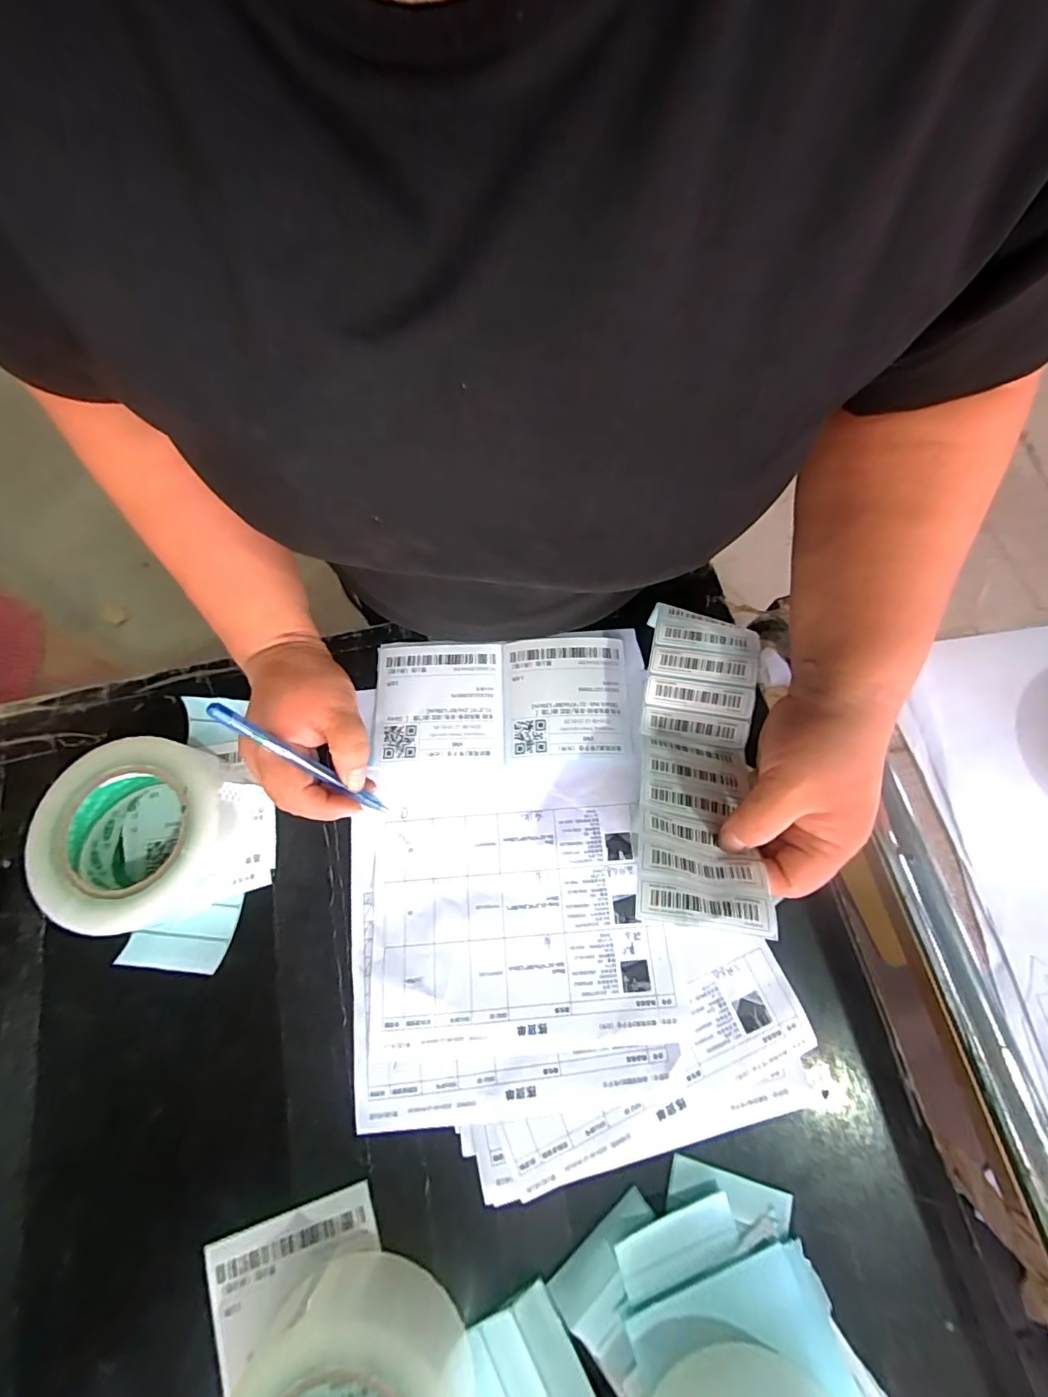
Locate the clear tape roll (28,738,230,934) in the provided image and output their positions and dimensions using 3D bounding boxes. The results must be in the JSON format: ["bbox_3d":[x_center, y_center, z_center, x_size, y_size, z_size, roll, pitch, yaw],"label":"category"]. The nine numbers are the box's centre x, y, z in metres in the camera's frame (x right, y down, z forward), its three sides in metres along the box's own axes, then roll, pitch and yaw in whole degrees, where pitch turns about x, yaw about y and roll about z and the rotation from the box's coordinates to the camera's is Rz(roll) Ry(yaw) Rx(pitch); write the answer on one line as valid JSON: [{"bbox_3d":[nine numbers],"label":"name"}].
[{"bbox_3d":[-0.261,0.092,0.357,0.118,0.051,0.116,0,73,1],"label":"clear tape roll"}]

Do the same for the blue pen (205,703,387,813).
[{"bbox_3d":[-0.133,0.039,0.314,0.005,0.126,0.008,18,69,49],"label":"blue pen"}]

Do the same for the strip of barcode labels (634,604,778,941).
[{"bbox_3d":[0.112,0.035,0.332,0.071,0.035,0.214,10,57,5],"label":"strip of barcode labels"}]

